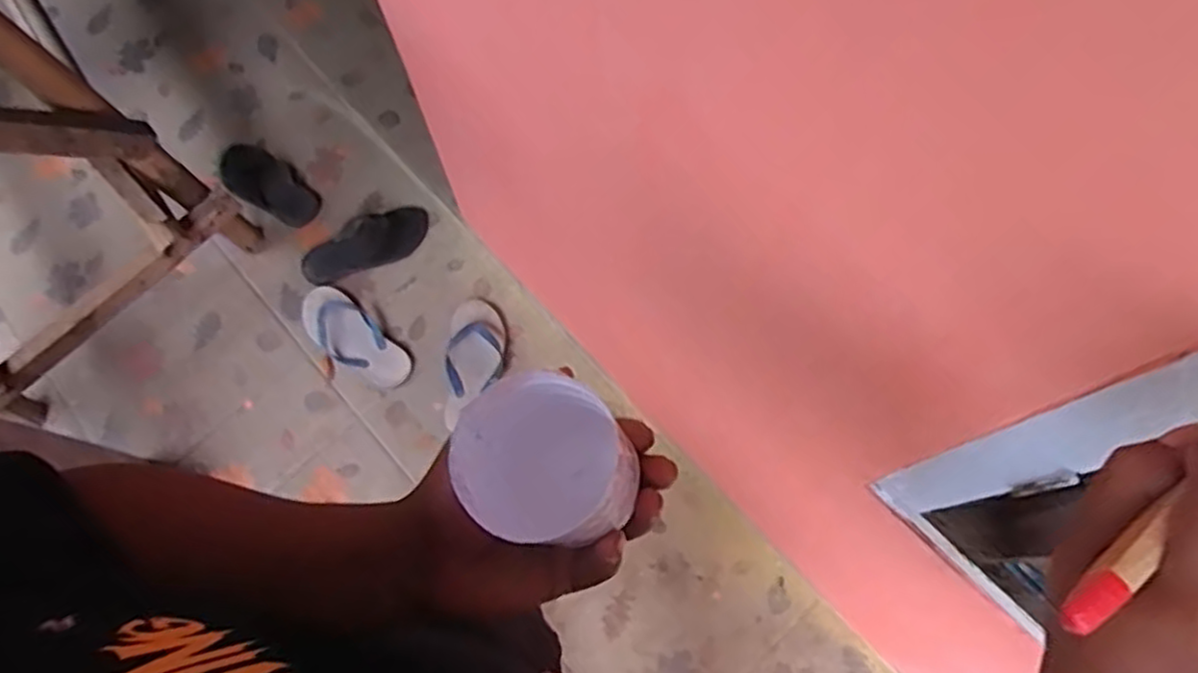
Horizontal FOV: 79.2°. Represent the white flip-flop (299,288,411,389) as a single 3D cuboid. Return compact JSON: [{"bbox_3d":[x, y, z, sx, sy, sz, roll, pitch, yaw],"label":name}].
[{"bbox_3d":[-0.457,0.006,1.350,0.249,0.040,0.098,39,77,14],"label":"white flip-flop"}]

